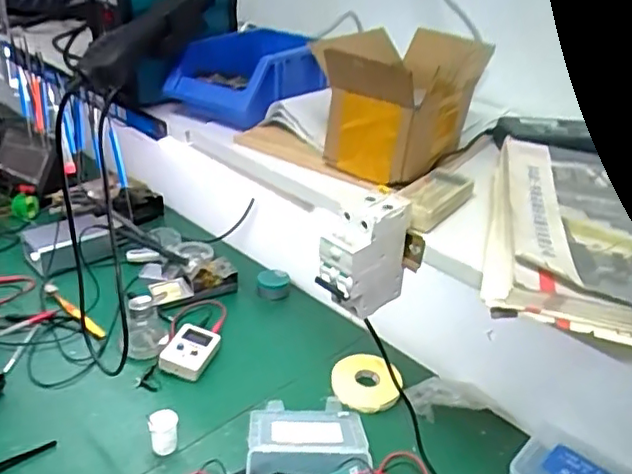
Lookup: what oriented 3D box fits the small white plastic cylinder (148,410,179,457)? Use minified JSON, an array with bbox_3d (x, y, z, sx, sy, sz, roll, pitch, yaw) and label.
[{"bbox_3d":[-0.215,0.276,0.864,0.039,0.061,0.033,-4,31,-15],"label":"small white plastic cylinder"}]

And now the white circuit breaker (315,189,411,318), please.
[{"bbox_3d":[0.037,0.015,0.493,0.069,0.092,0.035,-22,40,-38],"label":"white circuit breaker"}]

